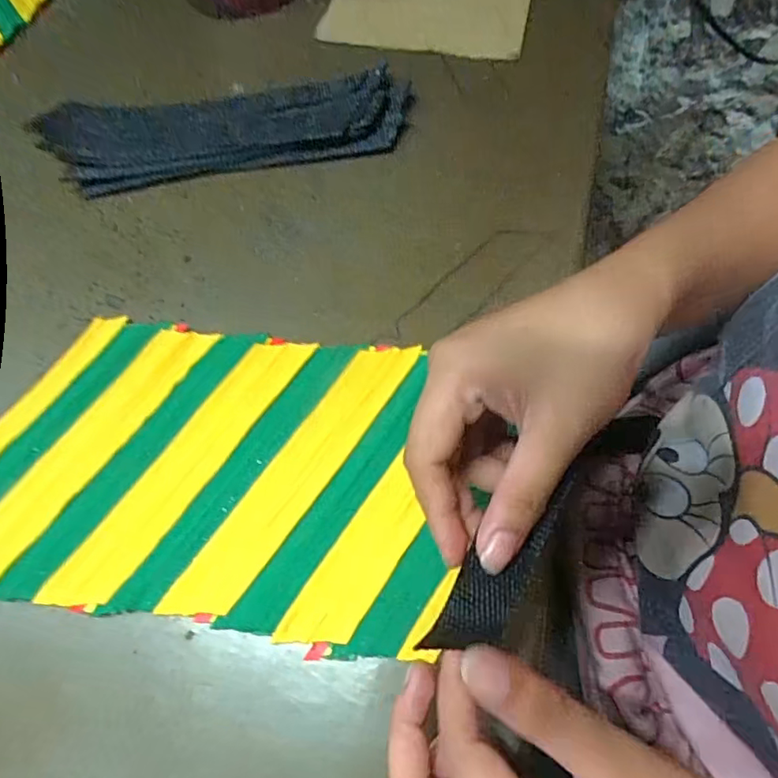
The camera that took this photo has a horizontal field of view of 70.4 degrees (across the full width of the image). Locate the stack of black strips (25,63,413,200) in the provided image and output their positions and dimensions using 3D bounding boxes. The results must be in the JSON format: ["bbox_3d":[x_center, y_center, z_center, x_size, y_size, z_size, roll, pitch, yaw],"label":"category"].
[{"bbox_3d":[-0.110,-0.178,0.380,0.242,0.021,0.066,-8,67,-1],"label":"stack of black strips"}]

